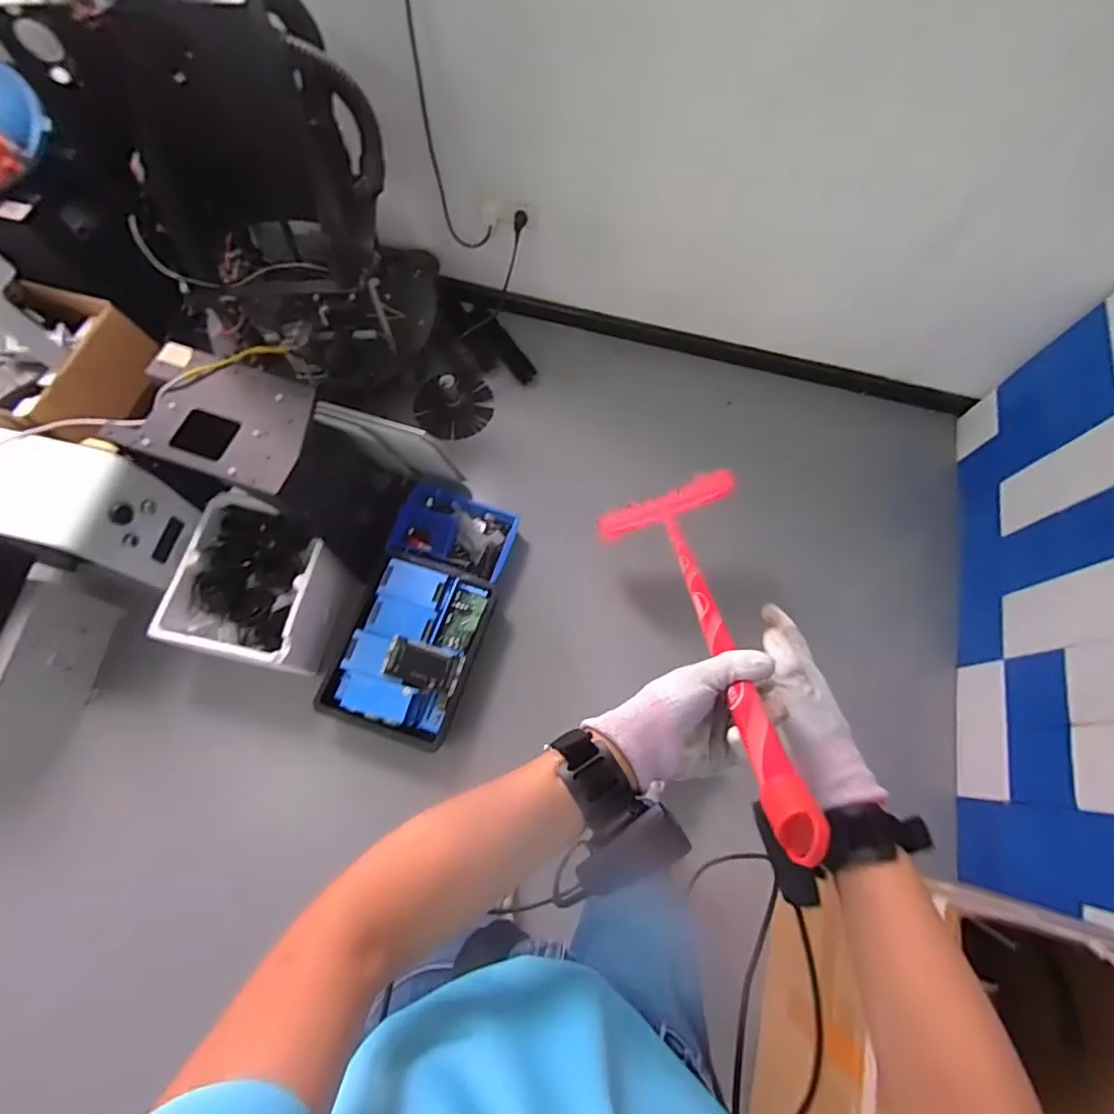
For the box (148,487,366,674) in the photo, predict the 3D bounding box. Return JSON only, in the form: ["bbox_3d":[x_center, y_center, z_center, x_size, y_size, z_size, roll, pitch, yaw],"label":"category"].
[{"bbox_3d":[-0.683,0.080,1.299,0.342,0.206,0.347,18,70,5],"label":"box"}]

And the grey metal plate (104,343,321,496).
[{"bbox_3d":[-0.618,-0.259,1.001,0.334,0.040,0.220,17,70,5],"label":"grey metal plate"}]

